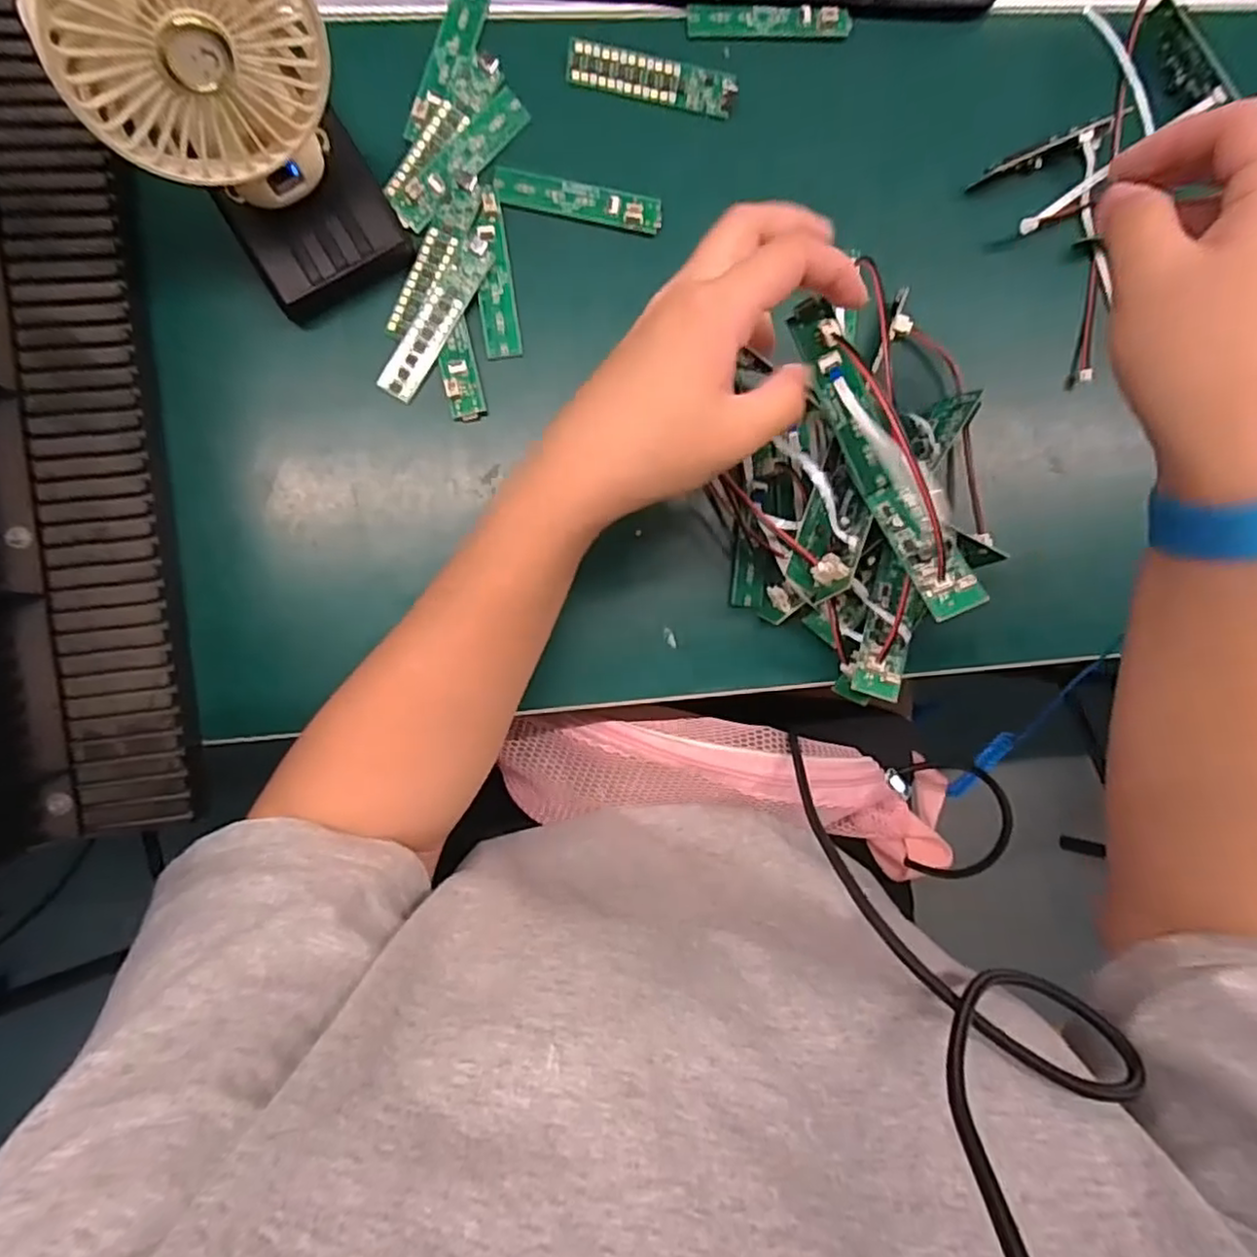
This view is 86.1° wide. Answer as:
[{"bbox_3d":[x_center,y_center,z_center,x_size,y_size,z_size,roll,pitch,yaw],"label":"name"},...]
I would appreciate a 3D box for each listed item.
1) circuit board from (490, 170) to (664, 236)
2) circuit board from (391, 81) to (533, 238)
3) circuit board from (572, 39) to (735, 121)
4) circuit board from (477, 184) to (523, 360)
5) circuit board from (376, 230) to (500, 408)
[{"bbox_3d":[-0.024,-0.214,0.335,0.082,0.007,0.019,7,88,-4],"label":"circuit board"},{"bbox_3d":[-0.081,-0.229,0.326,0.018,0.004,0.083,43,86,-2],"label":"circuit board"},{"bbox_3d":[0.012,-0.275,0.338,0.084,0.004,0.019,11,121,-5],"label":"circuit board"},{"bbox_3d":[-0.066,-0.175,0.331,0.017,0.004,0.081,-8,95,-11],"label":"circuit board"},{"bbox_3d":[-0.093,-0.152,0.327,0.018,0.006,0.086,32,86,-3],"label":"circuit board"}]

